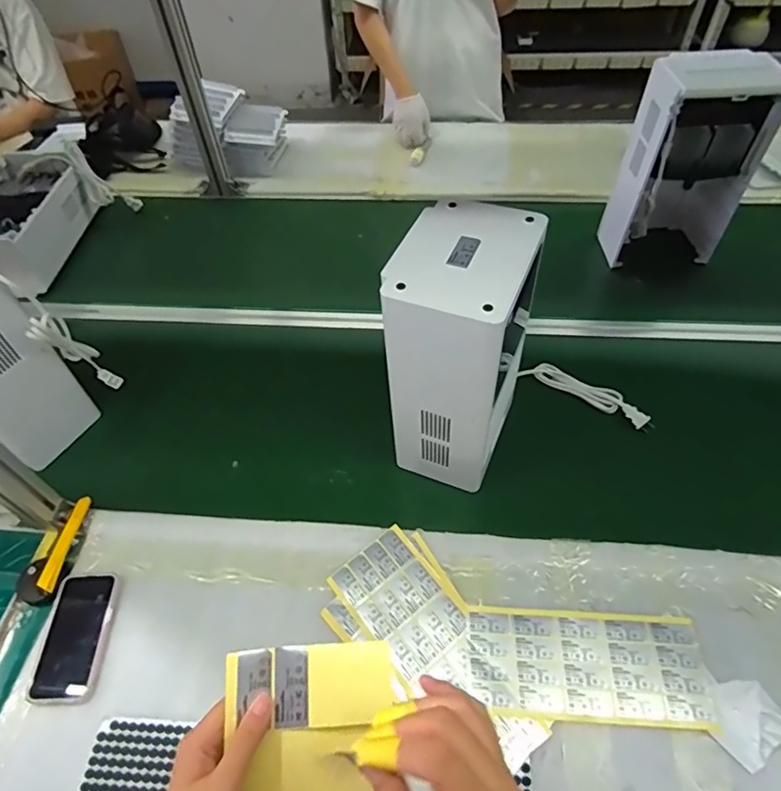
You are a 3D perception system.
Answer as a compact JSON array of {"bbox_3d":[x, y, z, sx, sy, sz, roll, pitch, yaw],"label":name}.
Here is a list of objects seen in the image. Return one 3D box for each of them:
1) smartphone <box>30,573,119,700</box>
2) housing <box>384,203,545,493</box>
[{"bbox_3d":[-0.399,0.298,0.664,0.078,0.018,0.153,-5,53,-1],"label":"smartphone"},{"bbox_3d":[0.088,-0.049,0.709,0.146,0.346,0.198,19,56,17],"label":"housing"}]

